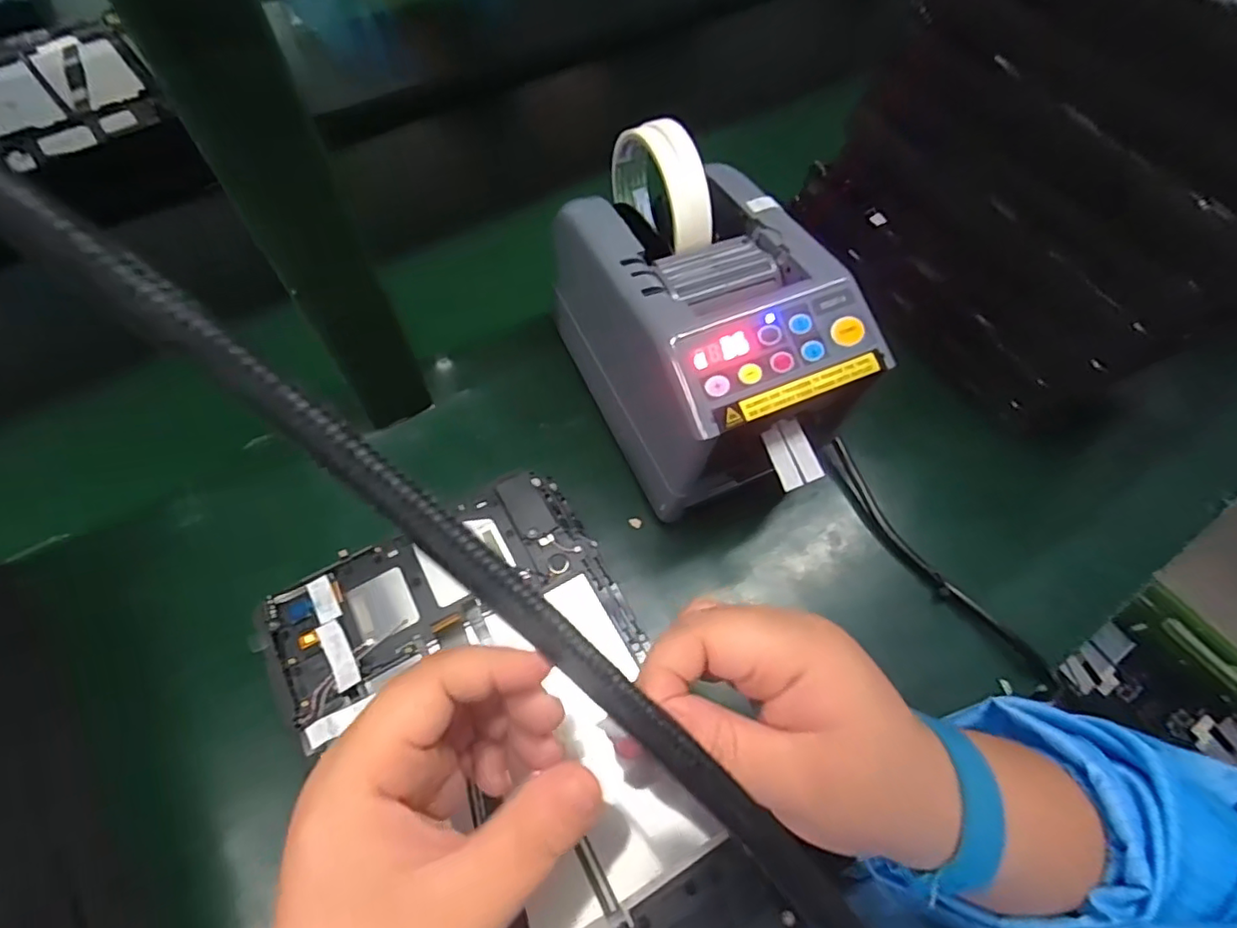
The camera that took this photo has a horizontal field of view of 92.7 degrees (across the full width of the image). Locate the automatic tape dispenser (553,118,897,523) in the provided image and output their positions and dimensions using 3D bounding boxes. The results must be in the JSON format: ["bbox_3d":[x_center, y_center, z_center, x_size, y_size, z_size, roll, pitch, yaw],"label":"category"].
[{"bbox_3d":[0.043,-0.072,0.340,0.121,0.152,0.208,-20,64,-11],"label":"automatic tape dispenser"}]

